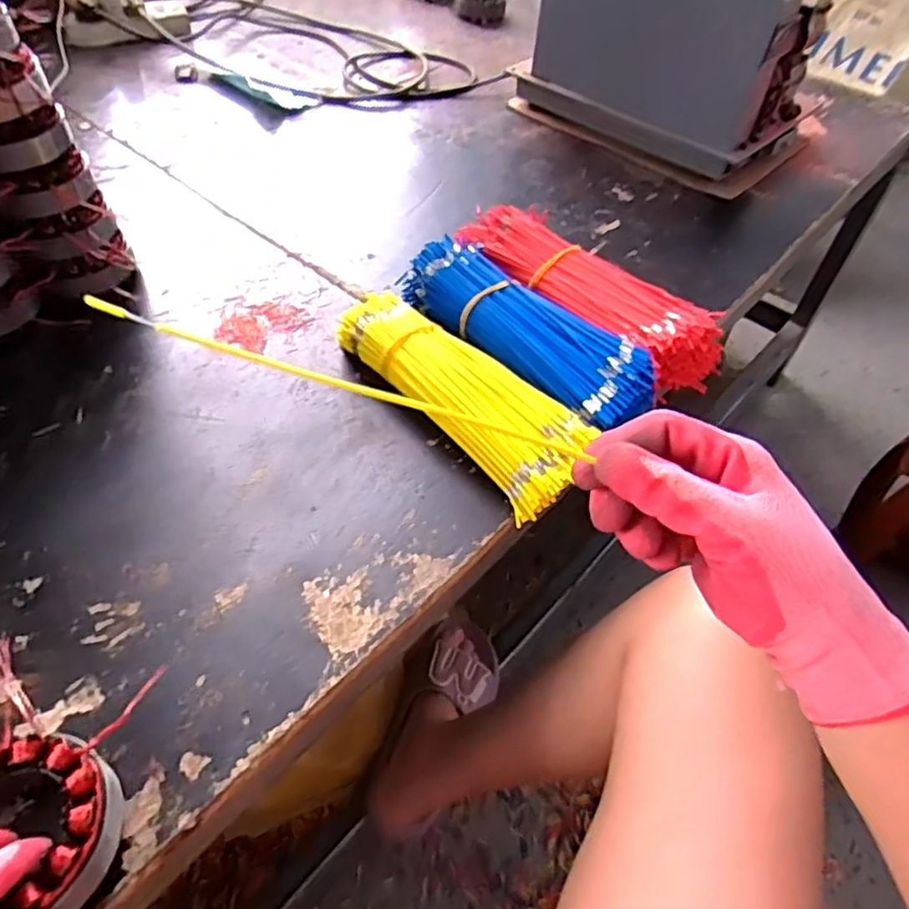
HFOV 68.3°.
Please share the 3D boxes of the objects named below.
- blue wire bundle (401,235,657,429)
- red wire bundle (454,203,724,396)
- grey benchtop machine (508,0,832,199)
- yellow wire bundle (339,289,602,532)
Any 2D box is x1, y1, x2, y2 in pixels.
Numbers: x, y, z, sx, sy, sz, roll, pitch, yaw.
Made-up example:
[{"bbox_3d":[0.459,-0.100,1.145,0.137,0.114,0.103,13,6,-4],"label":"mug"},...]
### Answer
[{"bbox_3d":[0.062,-0.104,0.572,0.235,0.052,0.089,36,56,24],"label":"blue wire bundle"},{"bbox_3d":[0.122,-0.154,0.627,0.271,0.051,0.097,37,57,24],"label":"red wire bundle"},{"bbox_3d":[0.273,-0.516,0.841,0.196,0.213,0.347,-35,60,-29],"label":"grey benchtop machine"},{"bbox_3d":[0.007,-0.052,0.532,0.078,0.044,0.241,-31,58,-27],"label":"yellow wire bundle"}]

